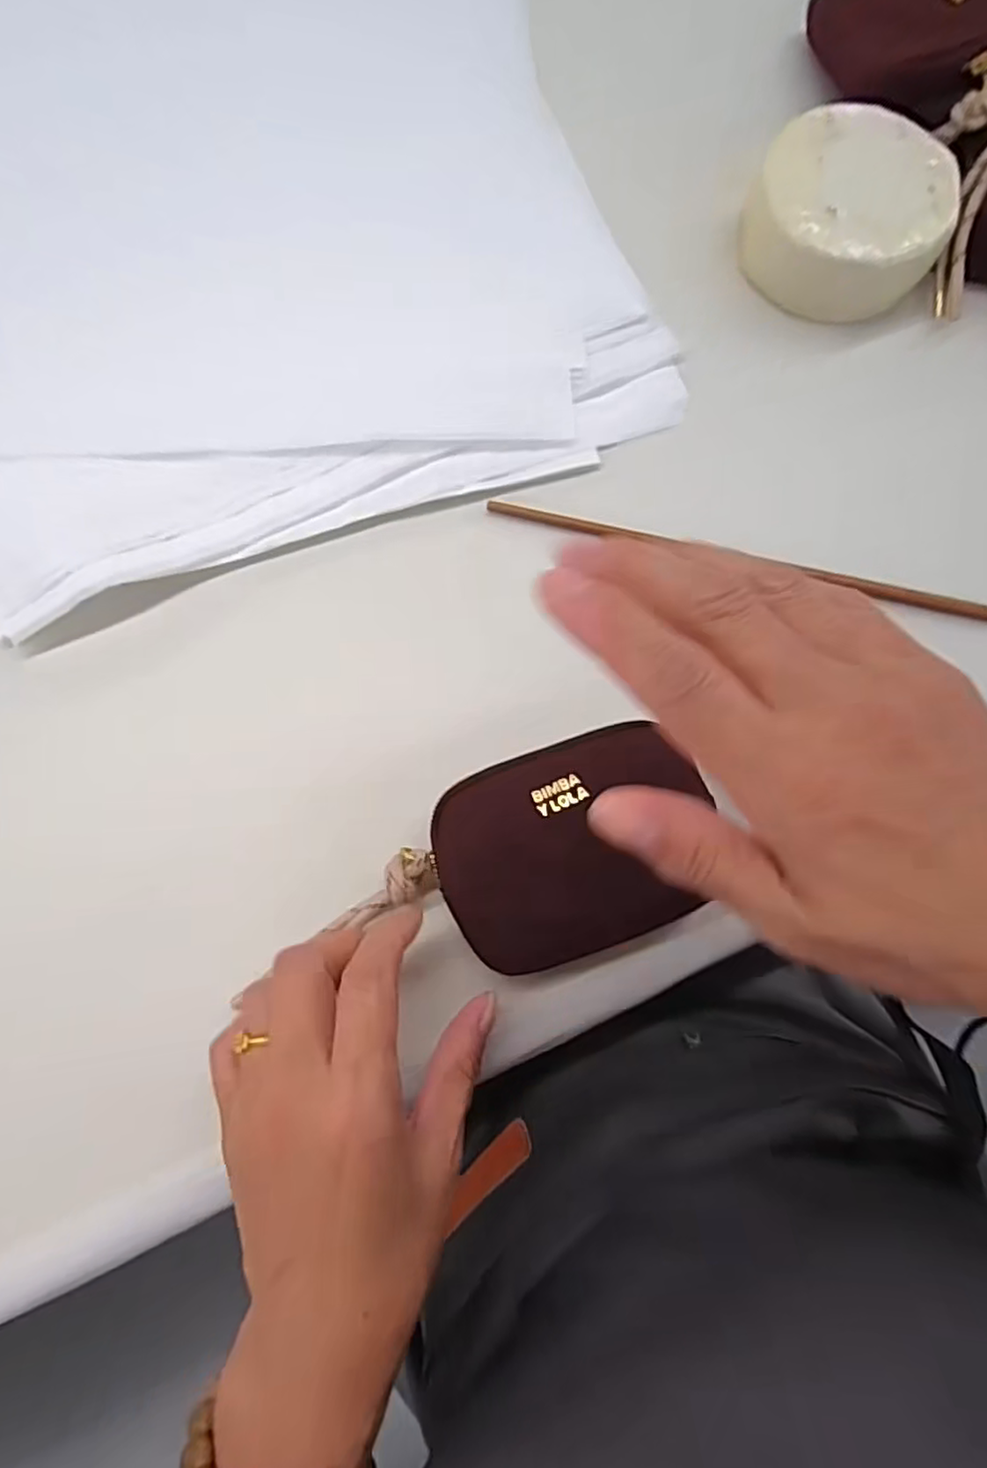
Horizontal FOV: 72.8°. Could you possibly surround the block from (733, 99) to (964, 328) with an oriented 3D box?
[{"bbox_3d":[0.176,-0.262,0.338,0.092,0.035,0.091,0,79,-1],"label":"block"}]

